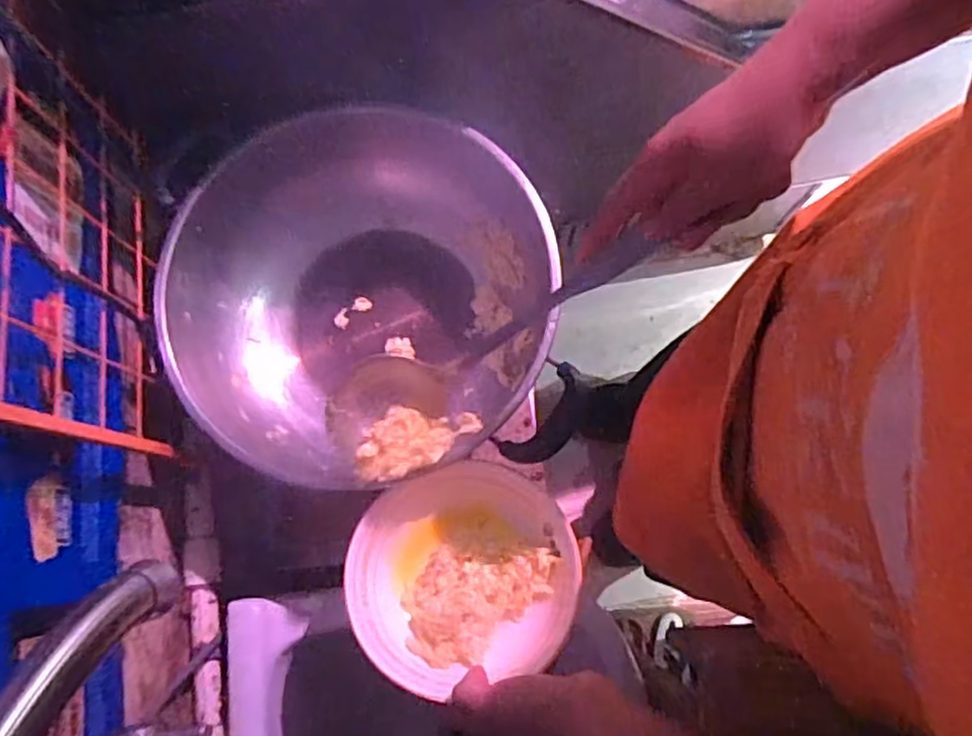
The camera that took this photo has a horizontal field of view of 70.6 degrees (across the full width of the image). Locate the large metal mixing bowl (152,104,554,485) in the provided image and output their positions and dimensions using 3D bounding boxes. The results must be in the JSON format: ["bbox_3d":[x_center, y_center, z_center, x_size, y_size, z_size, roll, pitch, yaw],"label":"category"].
[{"bbox_3d":[-0.115,-0.062,0.641,0.319,0.148,0.298,0,77,1],"label":"large metal mixing bowl"}]

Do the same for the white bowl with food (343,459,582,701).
[{"bbox_3d":[-0.016,0.161,0.541,0.175,0.068,0.168,-3,62,5],"label":"white bowl with food"}]

